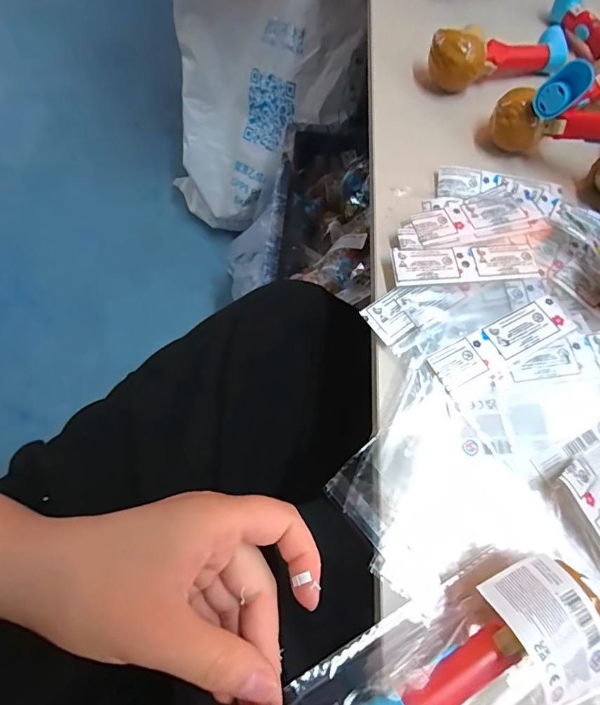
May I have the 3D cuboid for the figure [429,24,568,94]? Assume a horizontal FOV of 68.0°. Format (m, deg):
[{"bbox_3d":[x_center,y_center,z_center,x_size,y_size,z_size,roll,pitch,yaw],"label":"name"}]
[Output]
[{"bbox_3d":[0.175,-0.256,0.382,0.130,0.041,0.038,-16,69,-9],"label":"figure"}]

